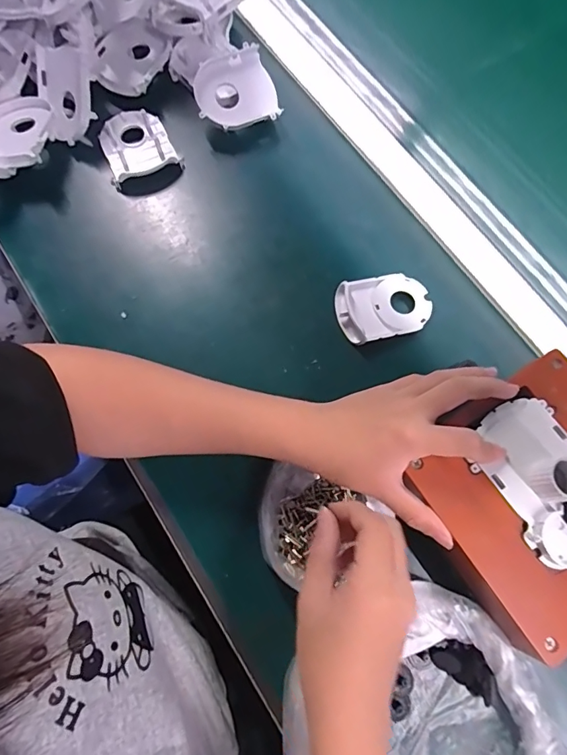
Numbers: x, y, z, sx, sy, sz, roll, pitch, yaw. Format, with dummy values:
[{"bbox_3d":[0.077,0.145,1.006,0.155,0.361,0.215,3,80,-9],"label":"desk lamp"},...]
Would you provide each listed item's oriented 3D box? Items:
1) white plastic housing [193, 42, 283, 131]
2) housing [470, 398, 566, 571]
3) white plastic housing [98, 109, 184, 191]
[{"bbox_3d":[-0.049,-0.289,0.459,0.078,0.021,0.068,-20,100,-4],"label":"white plastic housing"},{"bbox_3d":[0.173,0.064,0.294,0.069,0.021,0.102,-31,76,-9],"label":"housing"},{"bbox_3d":[-0.145,-0.232,0.453,0.067,0.021,0.070,-20,75,-6],"label":"white plastic housing"}]

